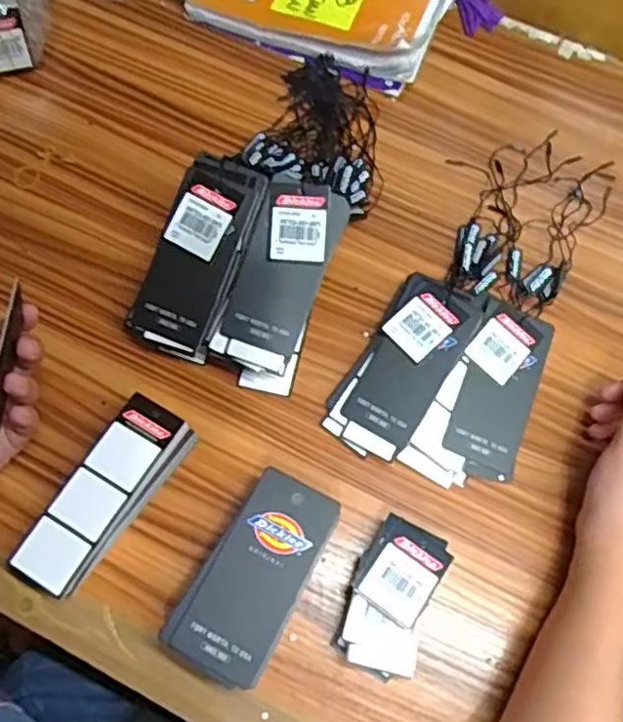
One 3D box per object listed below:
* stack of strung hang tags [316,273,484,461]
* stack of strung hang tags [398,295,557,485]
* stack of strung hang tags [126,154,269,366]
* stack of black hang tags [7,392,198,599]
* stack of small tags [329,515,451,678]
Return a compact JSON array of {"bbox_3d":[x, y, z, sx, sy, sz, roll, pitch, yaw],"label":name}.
[{"bbox_3d":[0.062,0.002,0.436,0.058,0.029,0.124,31,70,10],"label":"stack of strung hang tags"},{"bbox_3d":[0.119,0.026,0.431,0.064,0.024,0.129,30,70,10],"label":"stack of strung hang tags"},{"bbox_3d":[-0.073,-0.065,0.429,0.052,0.028,0.131,24,96,8],"label":"stack of strung hang tags"},{"bbox_3d":[-0.122,0.081,0.393,0.040,0.033,0.118,30,70,10],"label":"stack of black hang tags"},{"bbox_3d":[0.046,0.137,0.381,0.047,0.029,0.081,23,69,7],"label":"stack of small tags"}]

